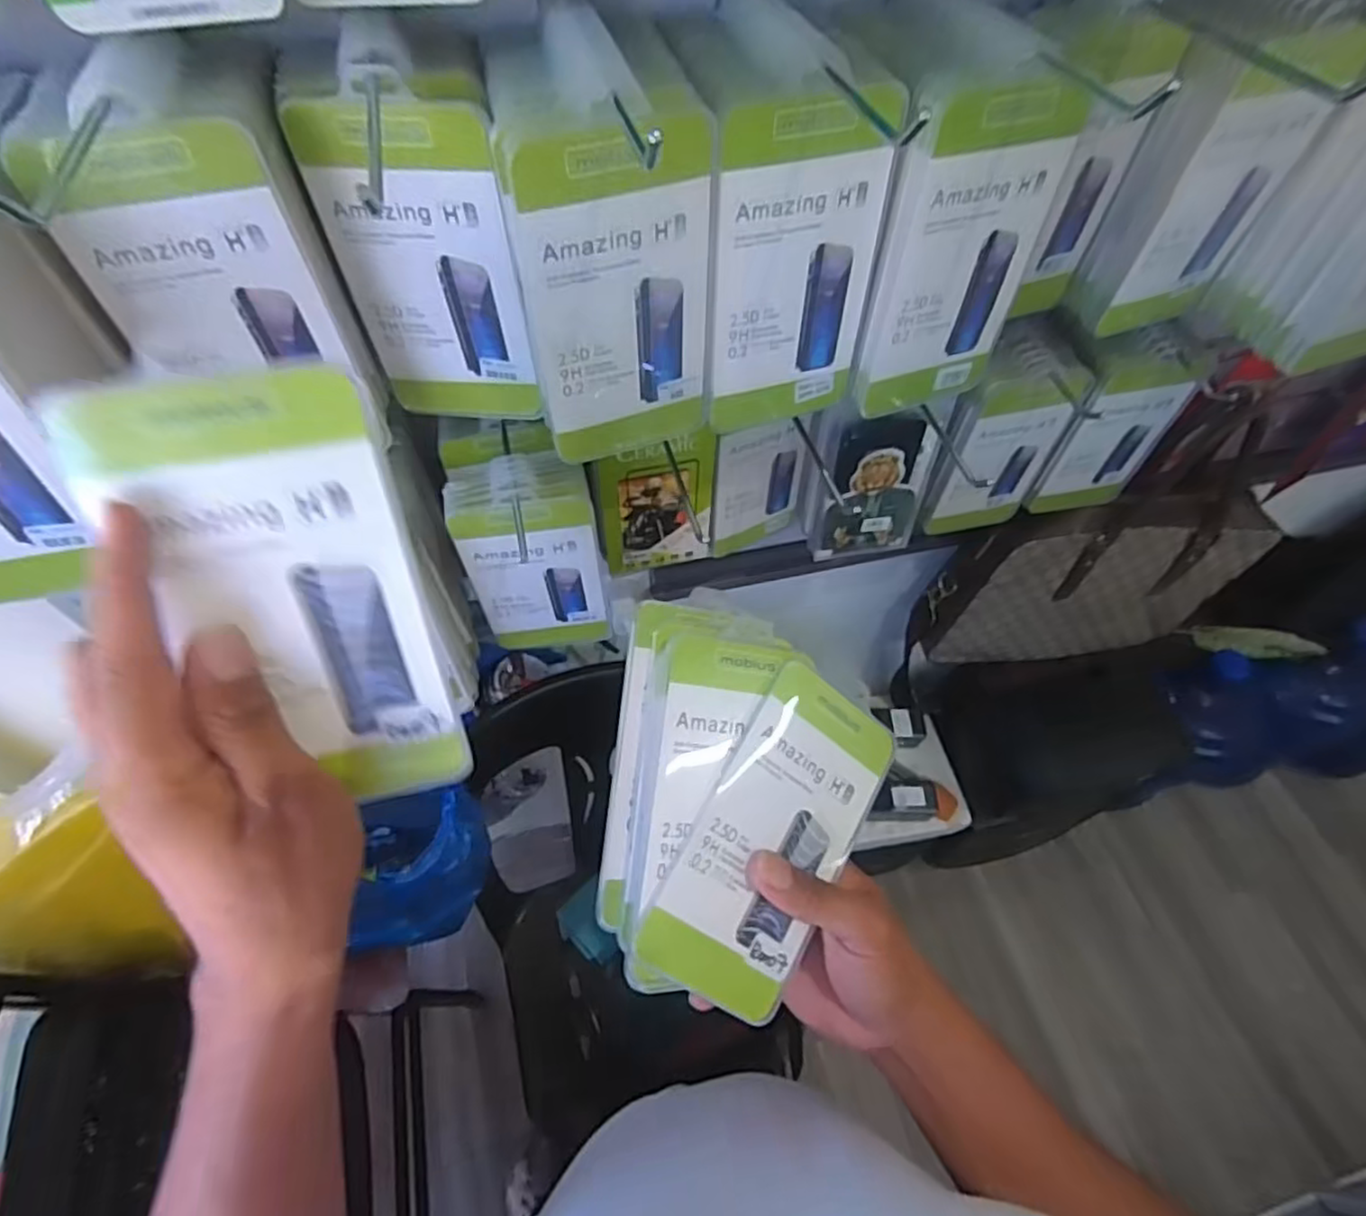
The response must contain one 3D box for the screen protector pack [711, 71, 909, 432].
[{"bbox_3d":[0.057,-0.167,0.357,0.083,0.165,0.016,-15,59,-11],"label":"screen protector pack"}]

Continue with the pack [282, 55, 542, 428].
[{"bbox_3d":[-0.125,-0.165,0.354,0.087,0.169,0.008,5,57,1],"label":"pack"}]

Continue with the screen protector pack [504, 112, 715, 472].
[{"bbox_3d":[-0.027,-0.141,0.339,0.087,0.158,0.013,-22,61,-15],"label":"screen protector pack"}]

